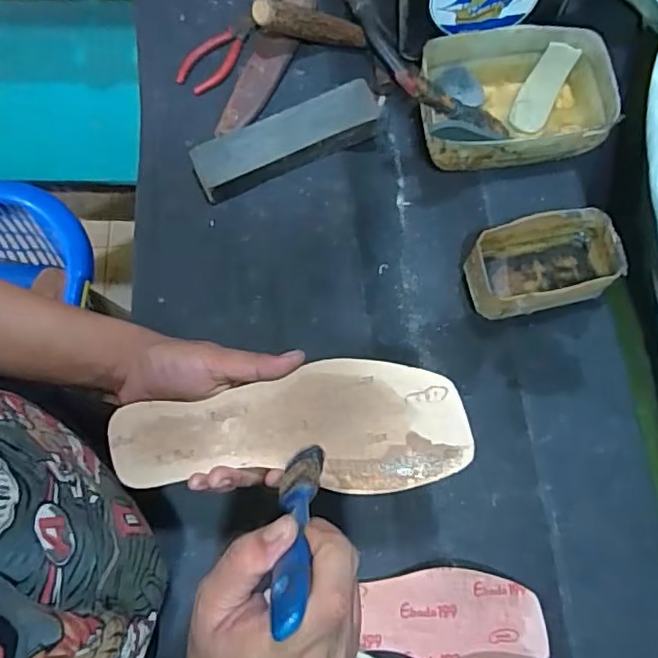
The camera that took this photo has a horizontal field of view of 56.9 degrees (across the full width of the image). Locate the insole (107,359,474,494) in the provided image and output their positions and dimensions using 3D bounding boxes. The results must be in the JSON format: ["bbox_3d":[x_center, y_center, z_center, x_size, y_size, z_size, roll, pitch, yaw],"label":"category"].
[{"bbox_3d":[-0.033,0.068,0.412,0.244,0.009,0.083,-4,82,9],"label":"insole"}]

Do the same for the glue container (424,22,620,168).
[{"bbox_3d":[0.186,-0.227,0.604,0.197,0.086,0.129,-4,73,-1],"label":"glue container"}]

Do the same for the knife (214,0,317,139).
[{"bbox_3d":[-0.046,-0.337,0.670,0.043,0.027,0.297,24,75,7],"label":"knife"}]

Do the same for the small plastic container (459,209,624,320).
[{"bbox_3d":[0.196,-0.058,0.559,0.129,0.062,0.072,-13,74,-4],"label":"small plastic container"}]

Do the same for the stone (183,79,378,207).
[{"bbox_3d":[-0.043,-0.192,0.627,0.194,0.041,0.057,-23,75,-7],"label":"stone"}]

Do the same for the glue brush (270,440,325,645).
[{"bbox_3d":[-0.016,0.103,0.323,0.023,0.160,0.014,1,104,0],"label":"glue brush"}]

